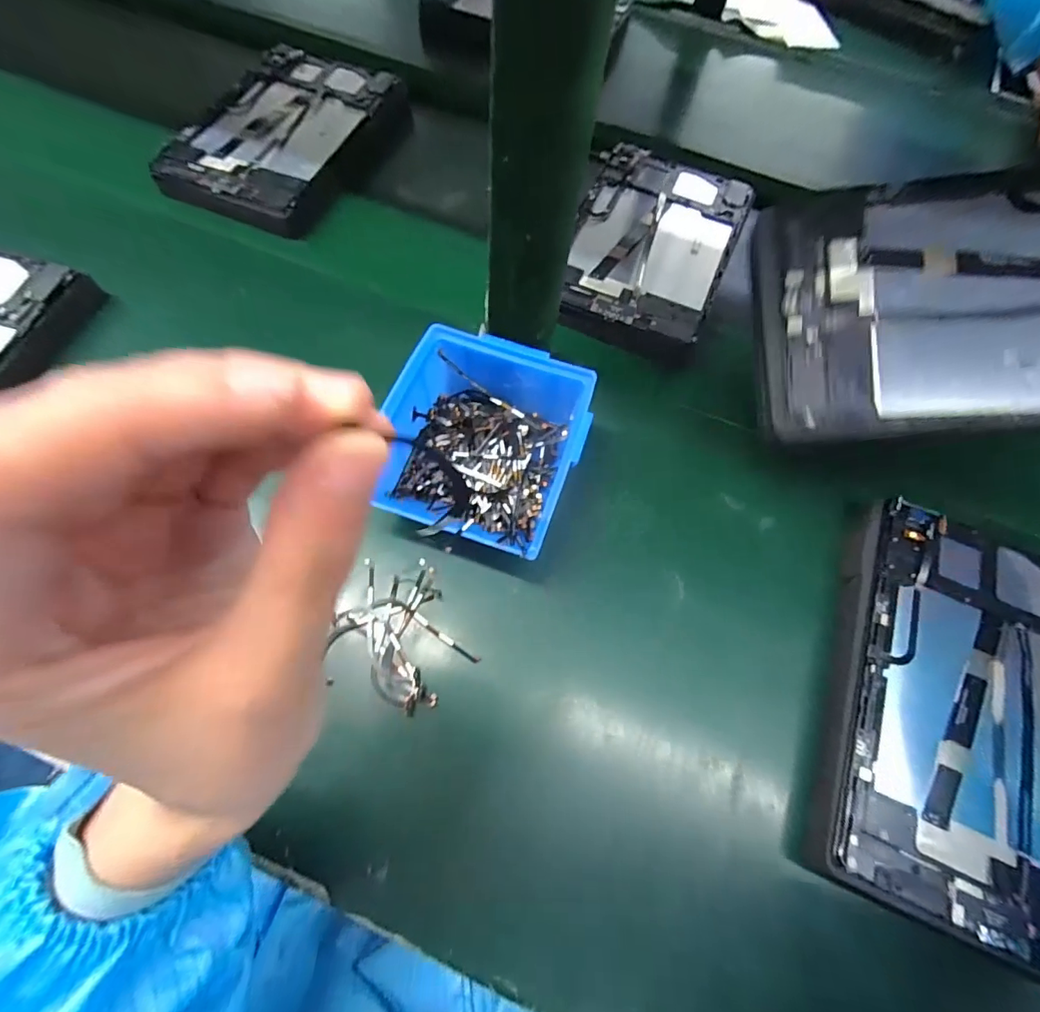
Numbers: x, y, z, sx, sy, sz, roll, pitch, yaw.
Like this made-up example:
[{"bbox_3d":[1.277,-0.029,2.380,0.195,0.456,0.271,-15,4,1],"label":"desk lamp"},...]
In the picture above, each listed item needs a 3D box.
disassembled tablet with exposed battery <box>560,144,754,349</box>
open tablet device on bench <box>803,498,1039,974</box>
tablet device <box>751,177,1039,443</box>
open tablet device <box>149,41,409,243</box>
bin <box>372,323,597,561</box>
[{"bbox_3d":[0.131,-0.253,0.461,0.155,0.014,0.250,14,65,2],"label":"disassembled tablet with exposed battery"},{"bbox_3d":[0.277,0.119,0.301,0.159,0.027,0.250,23,66,6],"label":"open tablet device on bench"},{"bbox_3d":[0.260,-0.114,0.270,0.230,0.010,0.148,0,79,12],"label":"tablet device"},{"bbox_3d":[-0.241,-0.385,0.499,0.159,0.026,0.255,17,65,4],"label":"open tablet device"},{"bbox_3d":[-0.022,-0.047,0.334,0.126,0.057,0.150,21,65,6],"label":"bin"}]

